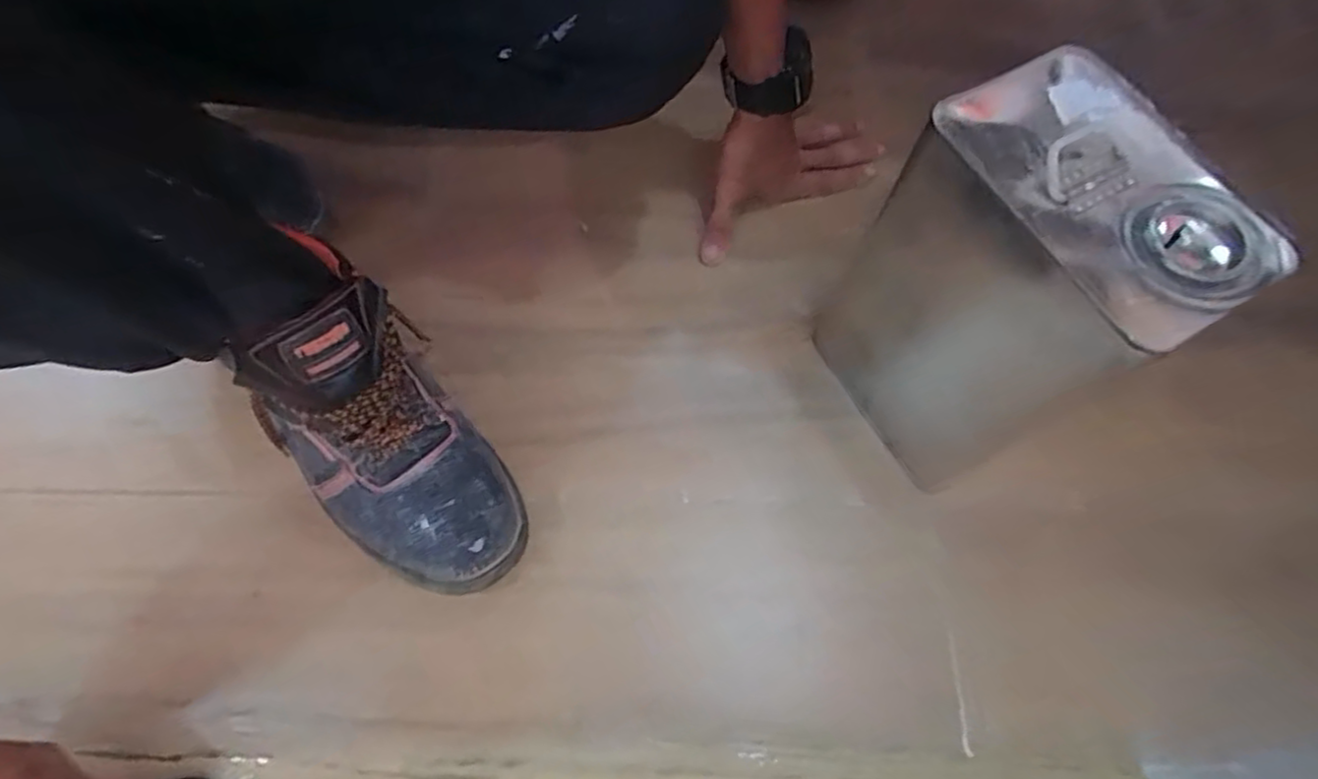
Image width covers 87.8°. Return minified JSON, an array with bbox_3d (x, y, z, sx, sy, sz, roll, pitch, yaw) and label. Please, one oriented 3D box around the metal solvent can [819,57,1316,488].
[{"bbox_3d":[0.204,-0.057,0.445,0.106,0.281,0.176,-23,69,-12],"label":"metal solvent can"}]

